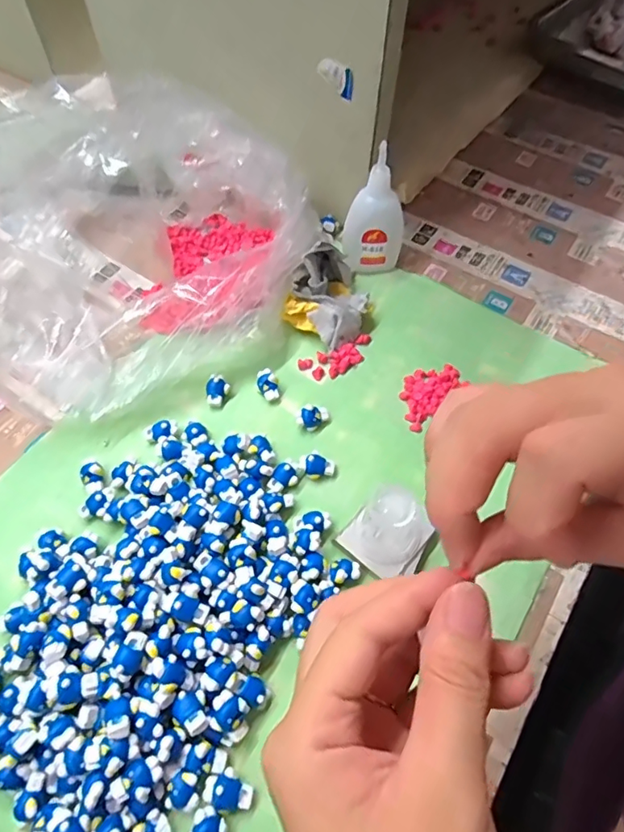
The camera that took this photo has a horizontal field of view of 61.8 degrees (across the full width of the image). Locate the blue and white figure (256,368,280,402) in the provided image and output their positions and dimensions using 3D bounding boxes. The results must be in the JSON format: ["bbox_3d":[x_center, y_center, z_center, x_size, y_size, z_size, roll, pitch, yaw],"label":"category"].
[{"bbox_3d":[-0.030,-0.021,0.357,0.013,0.011,0.022,-11,60,-7],"label":"blue and white figure"}]

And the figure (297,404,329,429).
[{"bbox_3d":[0.000,0.000,0.344,0.022,0.013,0.013,-20,62,-12],"label":"figure"}]

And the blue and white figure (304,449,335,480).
[{"bbox_3d":[0.005,0.032,0.324,0.017,0.010,0.016,0,60,0],"label":"blue and white figure"}]

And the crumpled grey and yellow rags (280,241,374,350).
[{"bbox_3d":[0.014,-0.091,0.383,0.066,0.036,0.068,34,65,18],"label":"crumpled grey and yellow rags"}]

